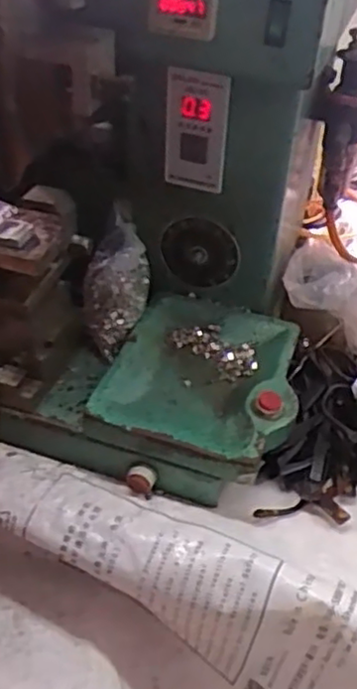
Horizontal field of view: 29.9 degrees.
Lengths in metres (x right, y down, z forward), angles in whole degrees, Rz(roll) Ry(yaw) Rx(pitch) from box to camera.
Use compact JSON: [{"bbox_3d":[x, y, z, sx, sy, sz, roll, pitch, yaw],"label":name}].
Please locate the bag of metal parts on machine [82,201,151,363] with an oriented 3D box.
[{"bbox_3d":[-0.058,-0.057,0.605,0.056,0.050,0.131,7,83,3],"label":"bag of metal parts on machine"}]

